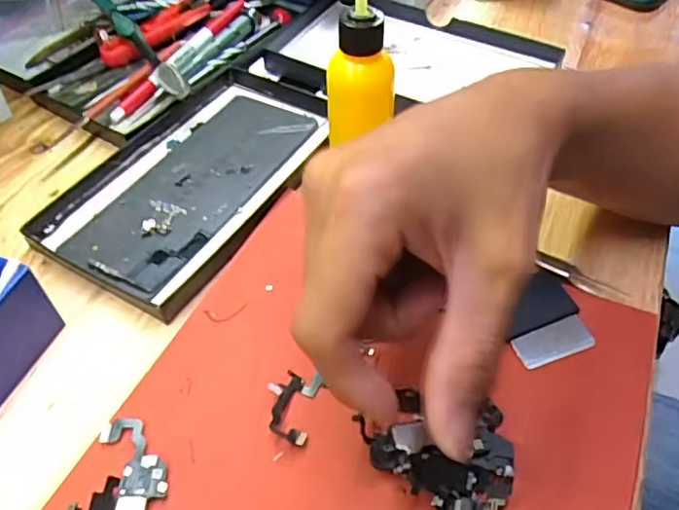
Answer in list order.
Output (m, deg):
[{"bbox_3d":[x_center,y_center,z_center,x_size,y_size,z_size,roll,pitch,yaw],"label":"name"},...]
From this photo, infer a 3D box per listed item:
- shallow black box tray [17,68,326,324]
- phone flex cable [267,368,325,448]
[{"bbox_3d":[-0.084,-0.049,0.335,0.108,0.014,0.167,26,55,20],"label":"shallow black box tray"},{"bbox_3d":[-0.020,0.061,0.242,0.021,0.005,0.029,14,52,11],"label":"phone flex cable"}]

